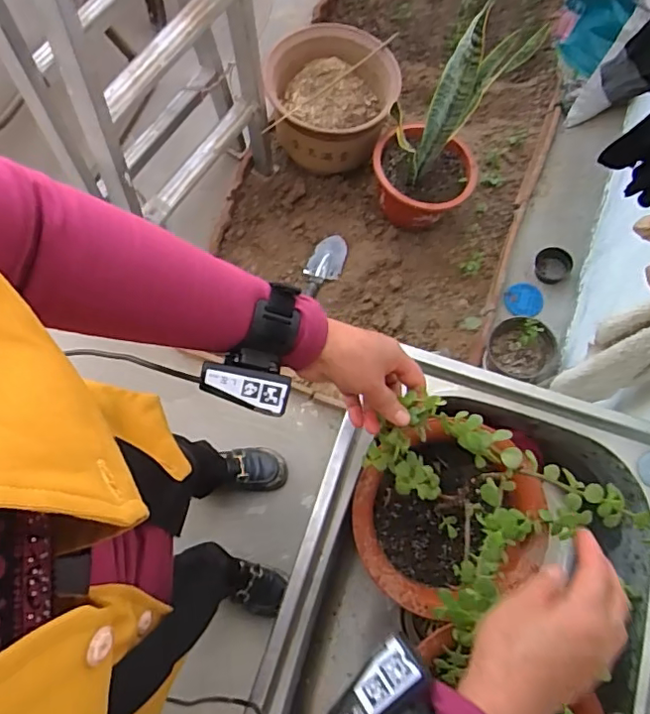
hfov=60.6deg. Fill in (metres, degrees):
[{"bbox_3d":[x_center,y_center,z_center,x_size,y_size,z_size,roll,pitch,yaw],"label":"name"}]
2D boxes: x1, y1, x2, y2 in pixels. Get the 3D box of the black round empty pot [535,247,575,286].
[{"bbox_3d":[0.620,-0.248,1.514,0.095,0.035,0.101,0,73,0],"label":"black round empty pot"}]

